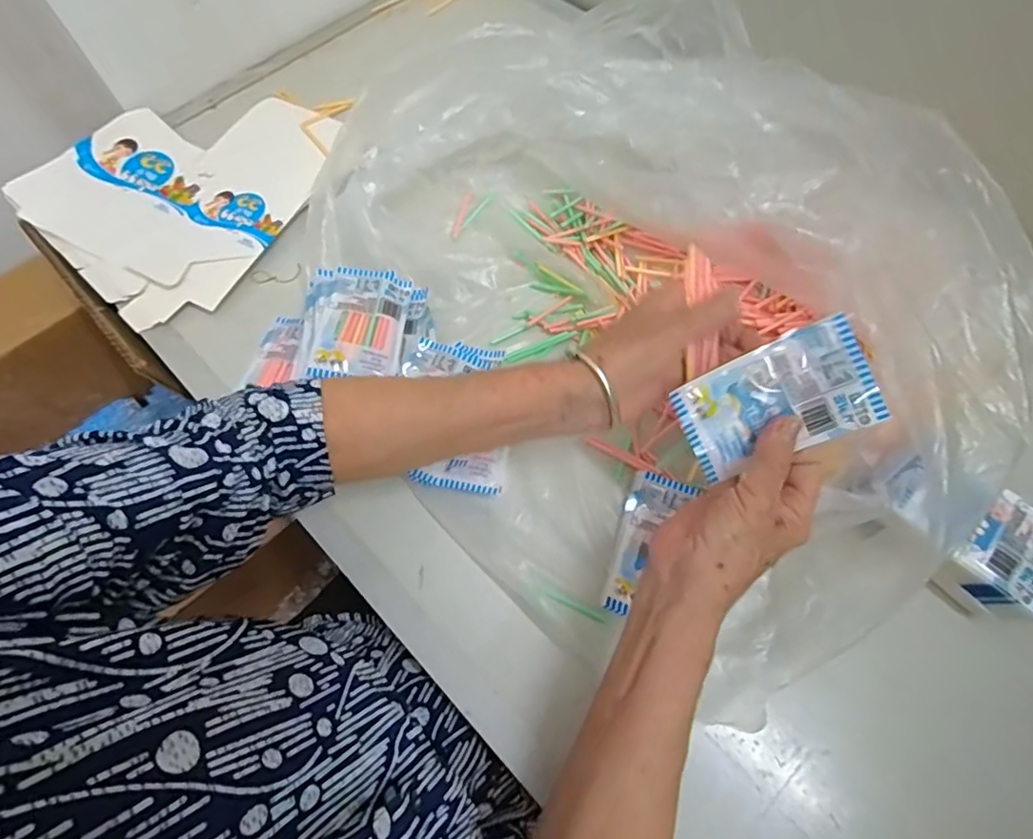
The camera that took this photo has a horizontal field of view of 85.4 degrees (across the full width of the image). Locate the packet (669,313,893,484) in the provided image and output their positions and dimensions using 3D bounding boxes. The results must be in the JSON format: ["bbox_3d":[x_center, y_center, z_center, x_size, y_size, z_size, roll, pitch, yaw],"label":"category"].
[{"bbox_3d":[0.151,-0.010,0.329,0.103,0.012,0.064,-26,92,16],"label":"packet"}]

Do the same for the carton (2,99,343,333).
[{"bbox_3d":[-0.319,-0.236,0.572,0.261,0.033,0.283,42,74,17],"label":"carton"}]

